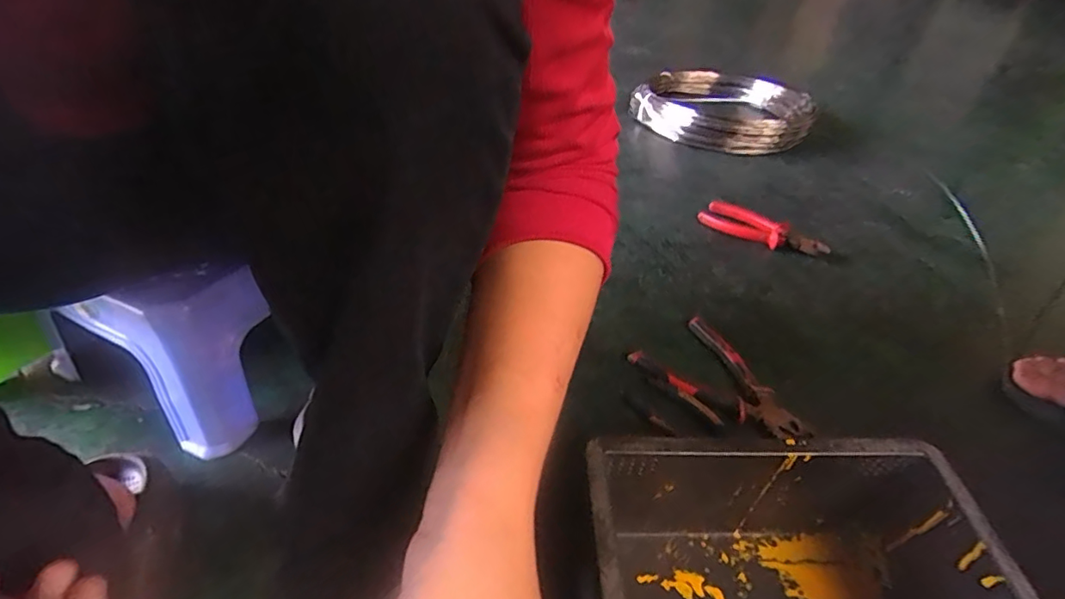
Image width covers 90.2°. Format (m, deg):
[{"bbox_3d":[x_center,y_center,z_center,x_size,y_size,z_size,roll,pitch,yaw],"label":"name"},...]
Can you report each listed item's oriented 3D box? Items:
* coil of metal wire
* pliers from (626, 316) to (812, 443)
[{"bbox_3d":[0.411,-0.413,1.158,0.356,0.085,0.330,18,41,16],"label":"coil of metal wire"},{"bbox_3d":[0.207,0.090,0.565,0.107,0.015,0.176,-24,47,-31],"label":"pliers"}]

